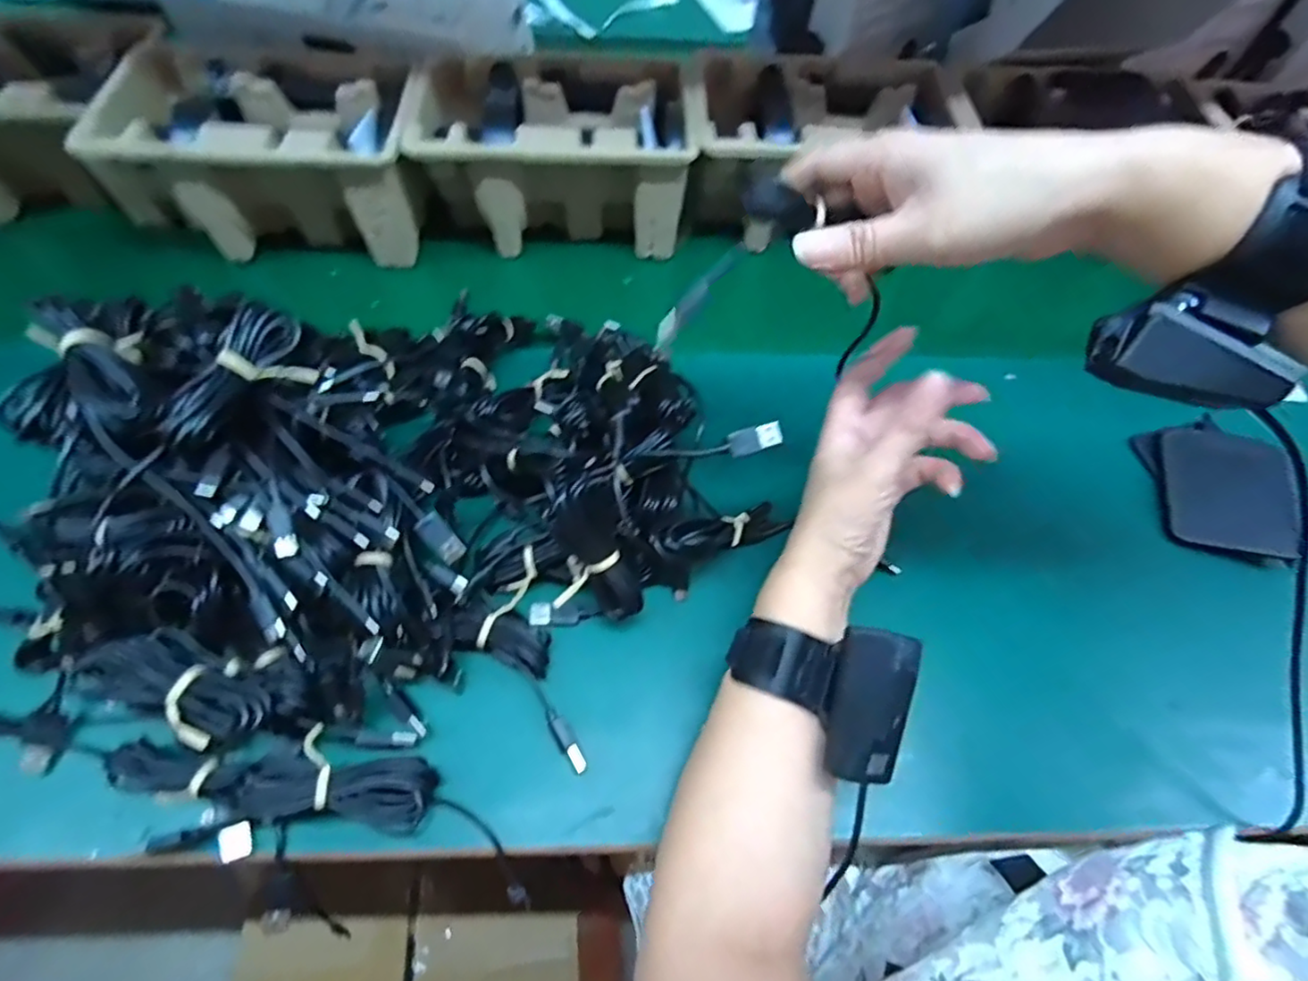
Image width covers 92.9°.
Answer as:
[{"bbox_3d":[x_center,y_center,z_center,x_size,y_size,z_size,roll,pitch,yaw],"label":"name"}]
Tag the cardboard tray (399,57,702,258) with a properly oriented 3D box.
[{"bbox_3d":[-0.083,-0.292,0.544,0.222,0.100,0.144,-3,61,-5],"label":"cardboard tray"}]

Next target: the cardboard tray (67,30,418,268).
[{"bbox_3d":[-0.307,-0.278,0.523,0.226,0.102,0.143,1,61,-3],"label":"cardboard tray"}]

